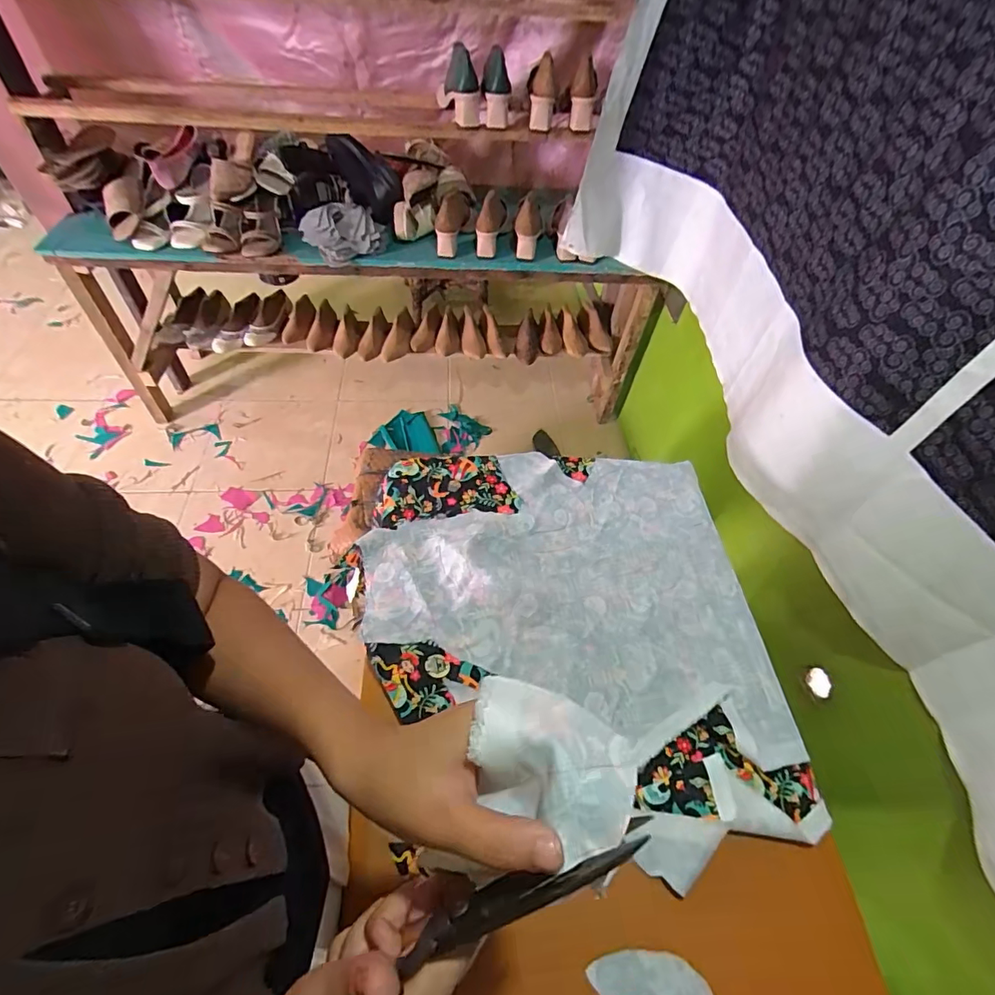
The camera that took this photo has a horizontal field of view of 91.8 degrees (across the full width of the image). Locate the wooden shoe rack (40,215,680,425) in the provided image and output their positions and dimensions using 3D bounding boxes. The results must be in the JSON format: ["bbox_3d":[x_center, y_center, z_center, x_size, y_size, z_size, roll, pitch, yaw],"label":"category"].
[{"bbox_3d":[-0.347,-0.570,1.535,1.590,0.582,0.347,-1,55,-5],"label":"wooden shoe rack"}]

